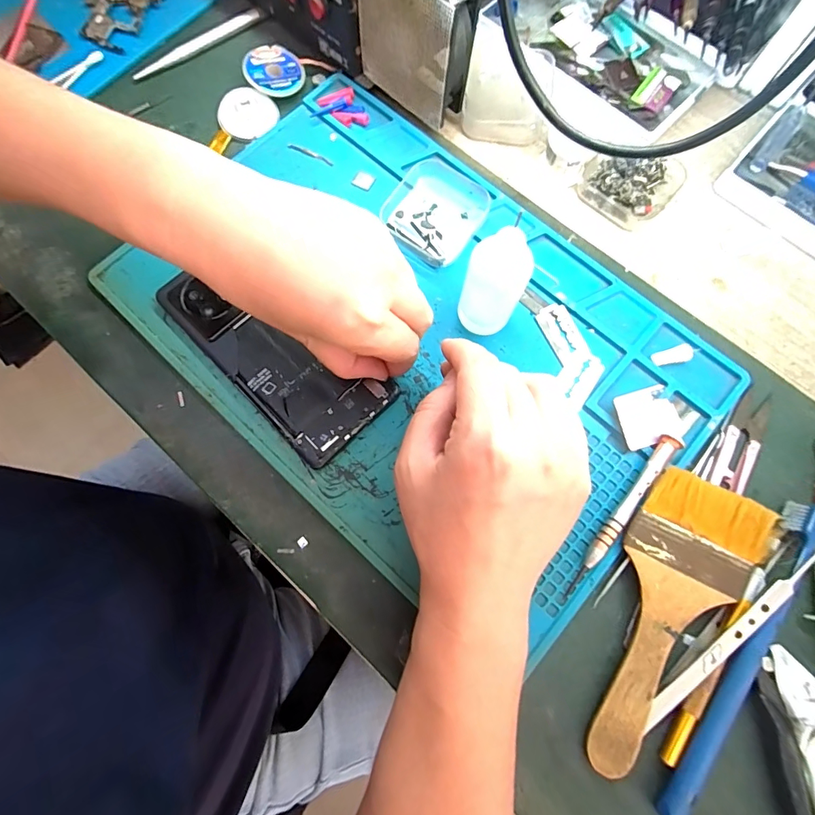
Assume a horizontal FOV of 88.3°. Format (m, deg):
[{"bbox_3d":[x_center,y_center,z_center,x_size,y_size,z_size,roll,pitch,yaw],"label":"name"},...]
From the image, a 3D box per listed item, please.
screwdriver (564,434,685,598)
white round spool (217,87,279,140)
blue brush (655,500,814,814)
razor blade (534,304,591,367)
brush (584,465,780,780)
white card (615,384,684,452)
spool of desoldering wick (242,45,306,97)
[{"bbox_3d":[0.126,0.062,0.246,0.011,0.014,0.111,38,79,9],"label":"screwdriver"},{"bbox_3d":[-0.122,-0.229,0.327,0.040,0.007,0.037,-1,93,-8],"label":"white round spool"},{"bbox_3d":[0.185,0.132,0.223,0.018,0.018,0.184,34,78,8],"label":"blue brush"},{"bbox_3d":[0.104,-0.049,0.281,0.022,0.004,0.042,-24,77,-6],"label":"razor blade"},{"bbox_3d":[0.141,0.117,0.229,0.065,0.021,0.160,28,77,7],"label":"brush"},{"bbox_3d":[0.152,0.006,0.263,0.041,0.004,0.034,-15,86,-13],"label":"white card"},{"bbox_3d":[-0.103,-0.264,0.327,0.045,0.006,0.046,1,84,-13],"label":"spool of desoldering wick"}]

